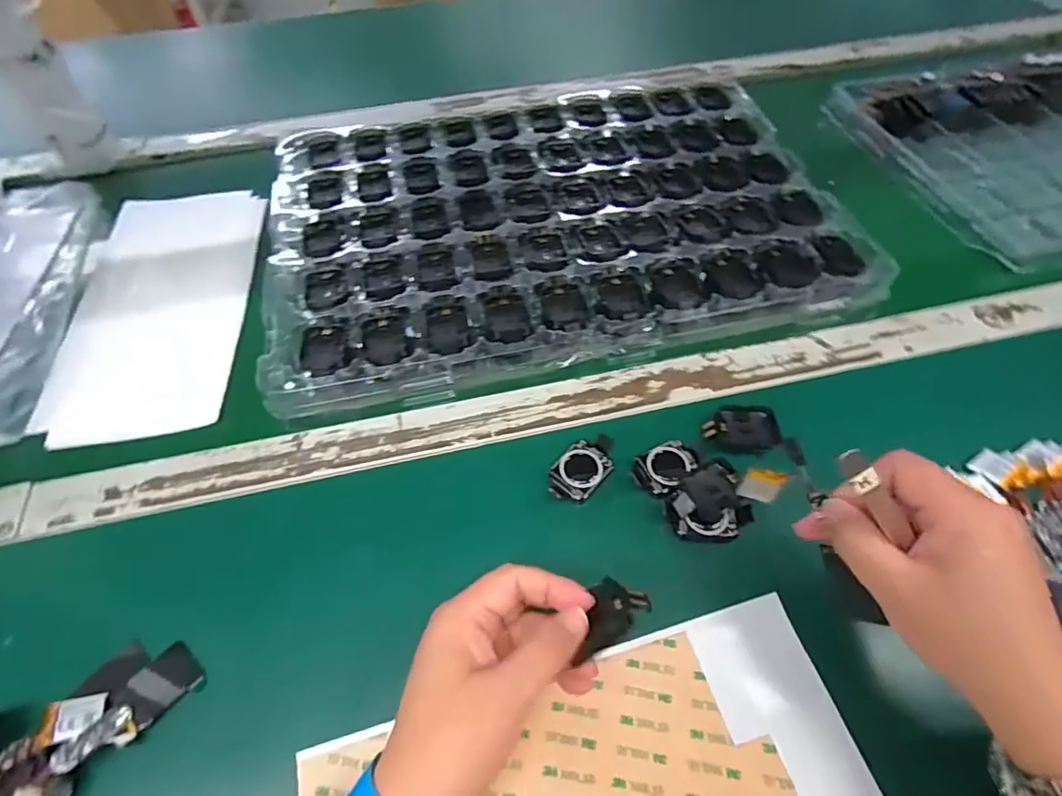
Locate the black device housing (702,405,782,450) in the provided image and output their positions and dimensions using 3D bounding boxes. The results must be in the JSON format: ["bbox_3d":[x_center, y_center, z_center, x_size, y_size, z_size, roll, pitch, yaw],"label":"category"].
[{"bbox_3d":[0.148,0.023,0.375,0.049,0.014,0.034,-2,56,-1],"label":"black device housing"}]

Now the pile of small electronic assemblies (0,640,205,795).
[{"bbox_3d":[-0.246,0.179,0.279,0.057,0.022,0.121,30,61,19],"label":"pile of small electronic assemblies"}]

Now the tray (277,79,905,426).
[{"bbox_3d":[0.014,-0.173,0.499,0.480,0.035,0.338,-11,57,-7],"label":"tray"}]

